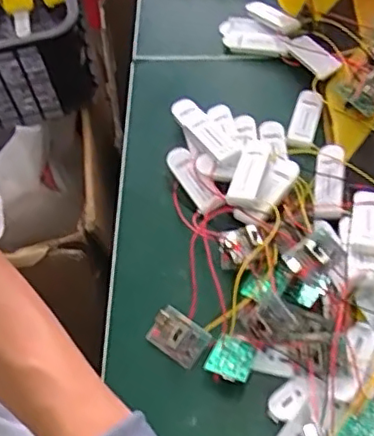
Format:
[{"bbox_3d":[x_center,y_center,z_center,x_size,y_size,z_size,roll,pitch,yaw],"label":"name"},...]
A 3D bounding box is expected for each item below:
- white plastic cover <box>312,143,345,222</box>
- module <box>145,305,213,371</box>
[{"bbox_3d":[0.105,-0.026,0.441,0.019,0.019,0.063,7,70,5],"label":"white plastic cover"},{"bbox_3d":[-0.006,0.076,0.384,0.038,0.007,0.027,33,83,16],"label":"module"}]

